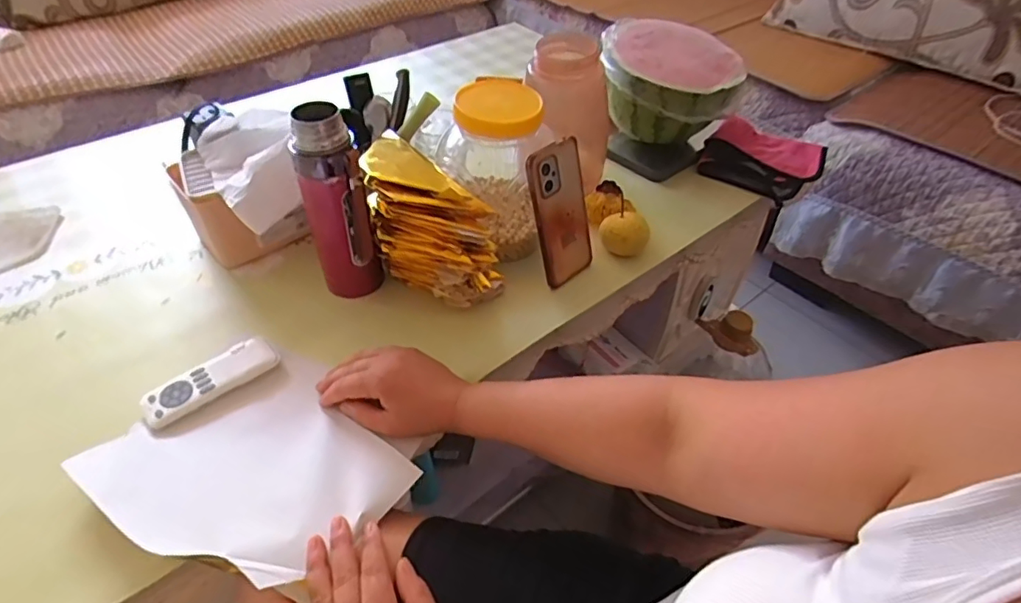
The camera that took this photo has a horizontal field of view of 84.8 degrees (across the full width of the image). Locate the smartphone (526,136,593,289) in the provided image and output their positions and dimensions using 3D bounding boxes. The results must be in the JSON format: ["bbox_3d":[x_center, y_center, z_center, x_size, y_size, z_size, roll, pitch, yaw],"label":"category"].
[{"bbox_3d":[0.062,-0.100,0.643,0.073,0.163,0.014,-33,36,-28],"label":"smartphone"}]

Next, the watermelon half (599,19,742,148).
[{"bbox_3d":[0.236,-0.327,0.842,0.198,0.127,0.171,8,45,7],"label":"watermelon half"}]

